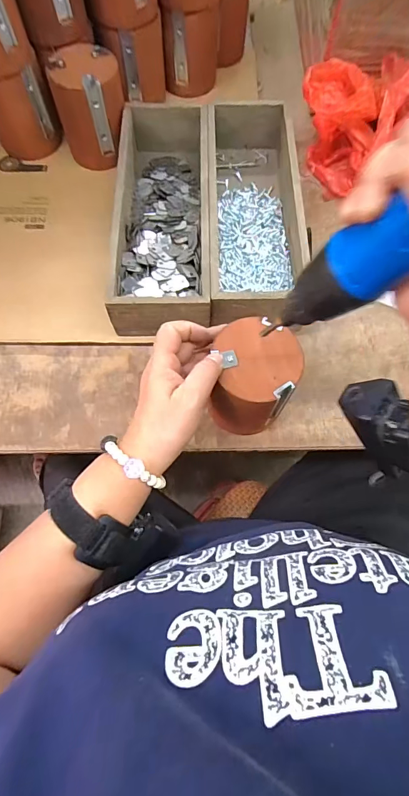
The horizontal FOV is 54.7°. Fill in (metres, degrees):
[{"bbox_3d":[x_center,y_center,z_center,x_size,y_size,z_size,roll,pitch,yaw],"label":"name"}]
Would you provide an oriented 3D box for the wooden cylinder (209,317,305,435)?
[{"bbox_3d":[0.044,-0.015,0.364,0.070,0.092,0.081,3,70,0],"label":"wooden cylinder"}]

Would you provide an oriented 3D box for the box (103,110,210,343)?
[{"bbox_3d":[-0.046,-0.210,0.450,0.099,0.065,0.297,0,70,-2],"label":"box"}]

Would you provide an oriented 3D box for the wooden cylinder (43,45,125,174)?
[{"bbox_3d":[-0.135,-0.346,0.477,0.076,0.099,0.070,-9,70,-5],"label":"wooden cylinder"}]

